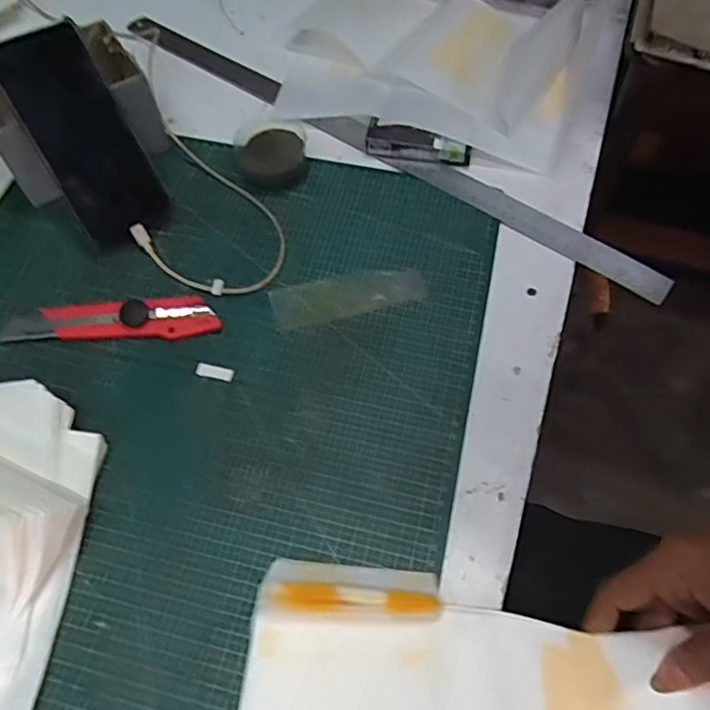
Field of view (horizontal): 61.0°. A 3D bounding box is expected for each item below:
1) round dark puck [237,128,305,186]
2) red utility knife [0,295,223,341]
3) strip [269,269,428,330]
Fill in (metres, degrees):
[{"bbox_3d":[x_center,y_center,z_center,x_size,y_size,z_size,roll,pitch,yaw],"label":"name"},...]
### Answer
[{"bbox_3d":[-0.073,-0.174,0.531,0.057,0.019,0.049,-7,61,-3],"label":"round dark puck"},{"bbox_3d":[-0.191,-0.027,0.468,0.167,0.014,0.034,-4,61,-1],"label":"red utility knife"},{"bbox_3d":[-0.006,-0.049,0.486,0.122,0.004,0.041,-13,58,-5],"label":"strip"}]

